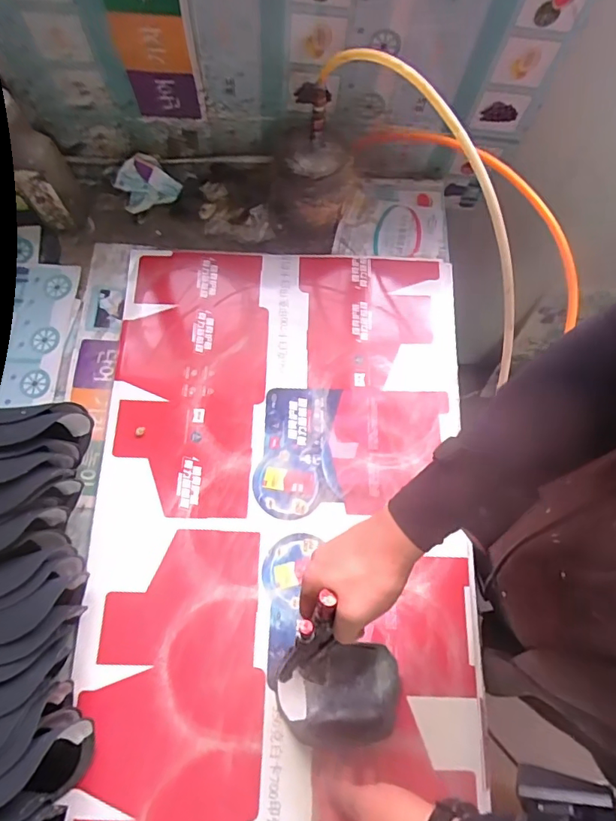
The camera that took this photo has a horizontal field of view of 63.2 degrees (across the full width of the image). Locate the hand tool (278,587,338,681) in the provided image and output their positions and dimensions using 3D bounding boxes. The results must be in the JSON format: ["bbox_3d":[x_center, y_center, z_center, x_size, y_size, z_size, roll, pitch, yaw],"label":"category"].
[{"bbox_3d":[0.002,0.196,0.424,0.031,0.108,0.027,23,29,6],"label":"hand tool"}]

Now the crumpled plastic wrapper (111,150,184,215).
[{"bbox_3d":[-0.243,-0.344,0.757,0.092,0.042,0.066,-18,73,-8],"label":"crumpled plastic wrapper"}]

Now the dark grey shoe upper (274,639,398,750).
[{"bbox_3d":[0.037,0.309,0.552,0.131,0.043,0.091,-5,73,-3],"label":"dark grey shoe upper"}]

